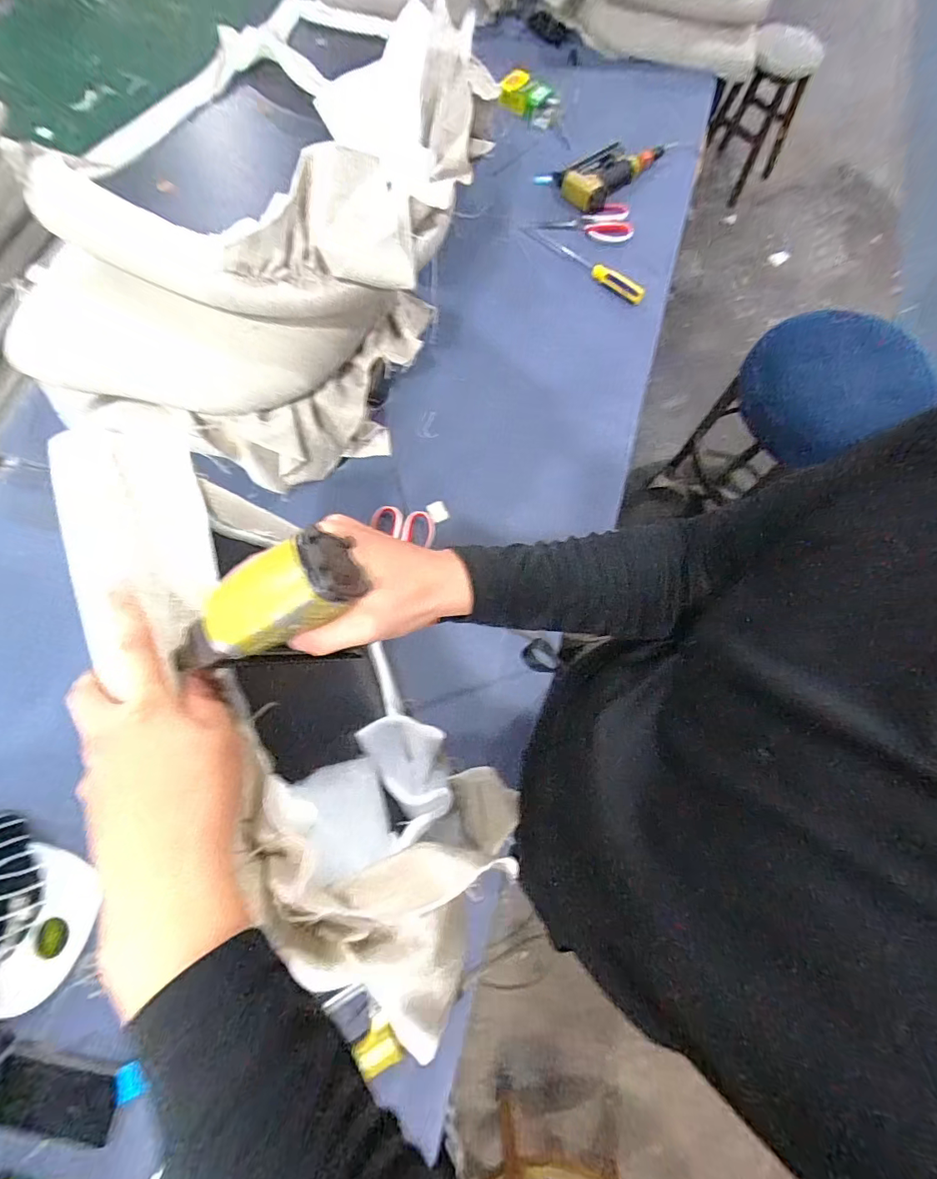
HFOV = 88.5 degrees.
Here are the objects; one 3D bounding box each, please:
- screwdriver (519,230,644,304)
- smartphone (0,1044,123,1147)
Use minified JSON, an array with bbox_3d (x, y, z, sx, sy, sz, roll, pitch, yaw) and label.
[{"bbox_3d":[0.233,-0.665,0.970,0.300,0.039,0.034,42,76,11],"label":"screwdriver"},{"bbox_3d":[-0.517,0.638,0.606,0.151,0.008,0.077,27,63,-13],"label":"smartphone"}]

